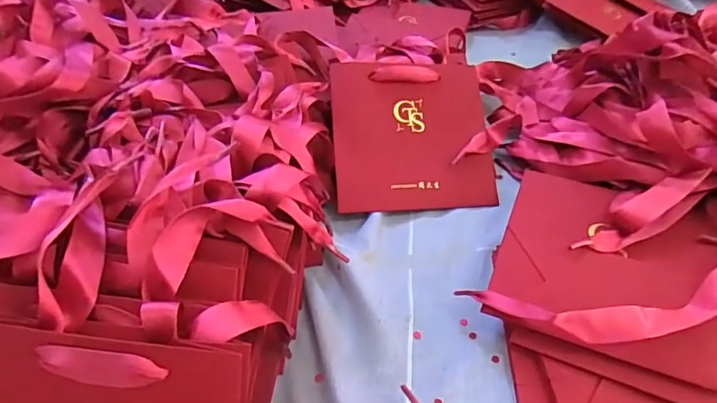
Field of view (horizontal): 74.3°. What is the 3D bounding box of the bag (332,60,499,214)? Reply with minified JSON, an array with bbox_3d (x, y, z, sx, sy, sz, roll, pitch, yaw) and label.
[{"bbox_3d":[0.048,-0.061,0.421,0.138,0.008,0.138,-2,75,-8],"label":"bag"}]

